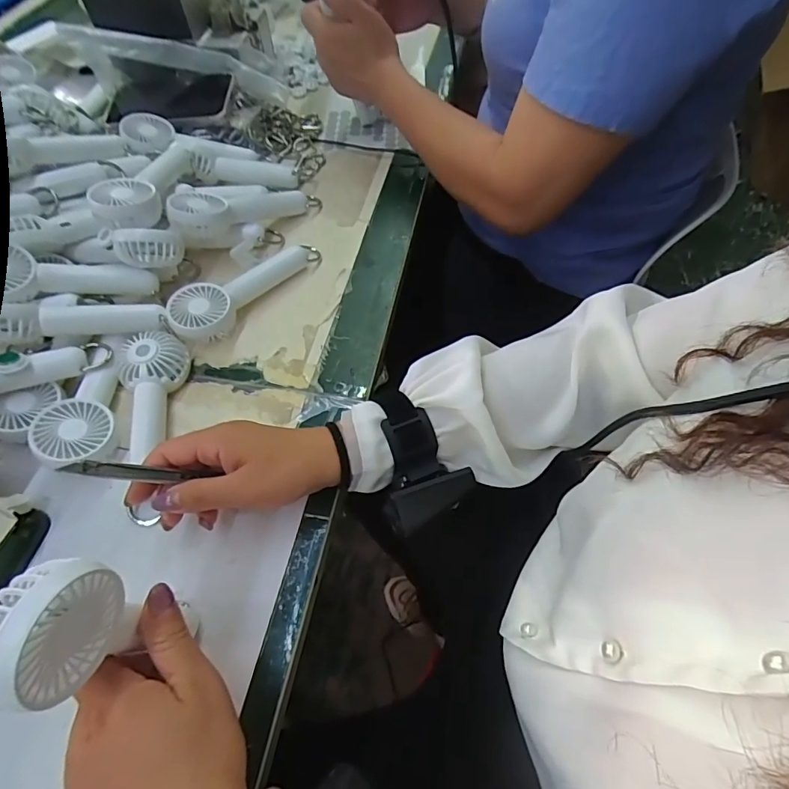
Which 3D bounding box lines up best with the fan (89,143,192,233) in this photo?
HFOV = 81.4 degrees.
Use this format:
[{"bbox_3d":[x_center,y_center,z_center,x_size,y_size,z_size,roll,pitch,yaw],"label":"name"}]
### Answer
[{"bbox_3d":[-0.241,-0.219,0.466,0.050,0.033,0.172,2,46,4],"label":"fan"}]

